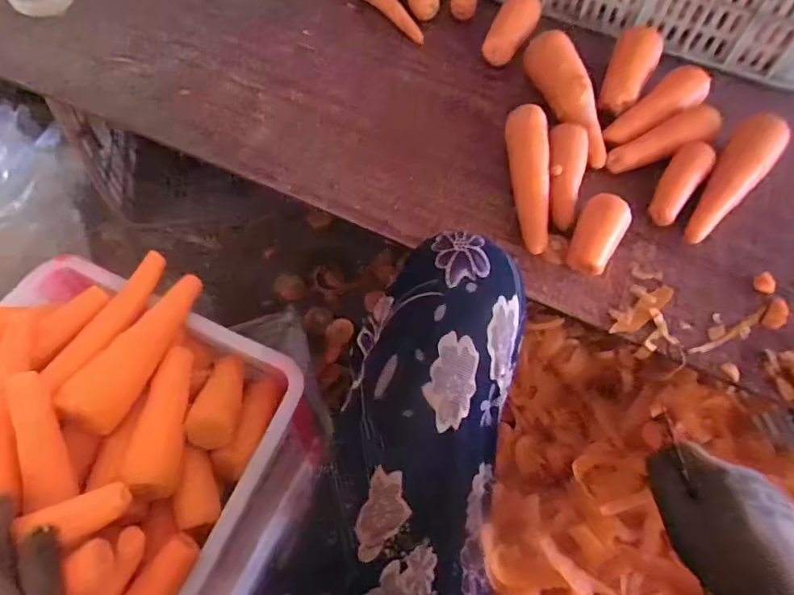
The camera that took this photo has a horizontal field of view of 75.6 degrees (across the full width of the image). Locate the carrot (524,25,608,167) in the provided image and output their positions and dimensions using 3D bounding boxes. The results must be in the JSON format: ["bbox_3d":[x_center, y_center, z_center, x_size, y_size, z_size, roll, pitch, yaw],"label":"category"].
[{"bbox_3d":[0.219,-0.258,0.644,0.052,0.051,0.201,-16,62,-12],"label":"carrot"}]

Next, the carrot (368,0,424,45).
[{"bbox_3d":[-0.011,-0.423,0.751,0.034,0.029,0.150,-26,65,-17],"label":"carrot"}]

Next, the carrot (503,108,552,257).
[{"bbox_3d":[0.152,-0.134,0.583,0.049,0.049,0.187,4,60,-1],"label":"carrot"}]

